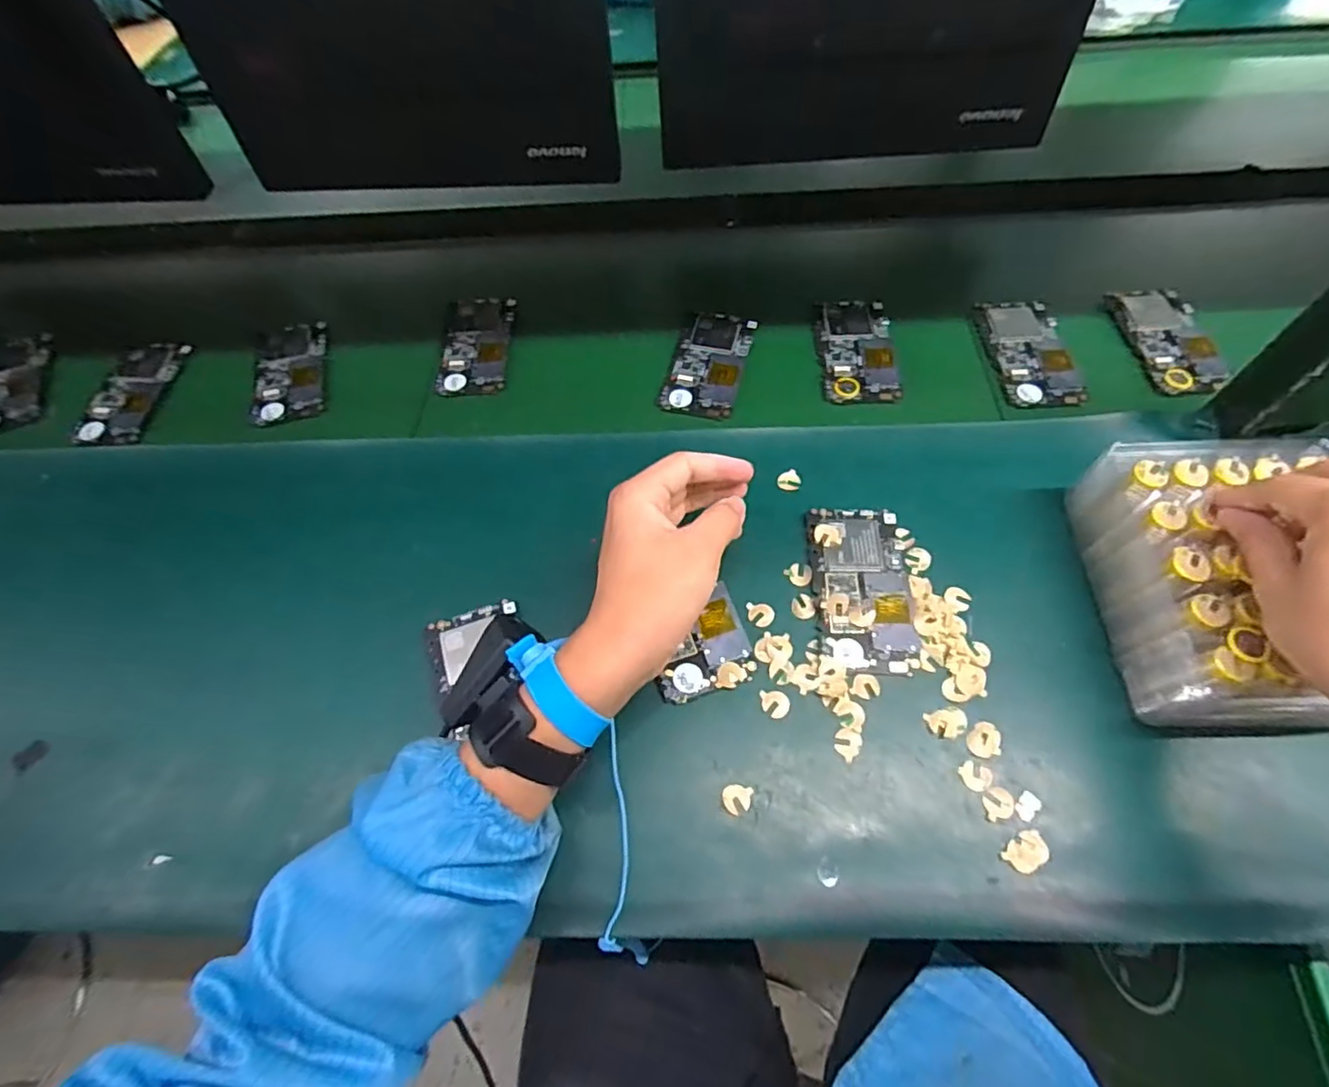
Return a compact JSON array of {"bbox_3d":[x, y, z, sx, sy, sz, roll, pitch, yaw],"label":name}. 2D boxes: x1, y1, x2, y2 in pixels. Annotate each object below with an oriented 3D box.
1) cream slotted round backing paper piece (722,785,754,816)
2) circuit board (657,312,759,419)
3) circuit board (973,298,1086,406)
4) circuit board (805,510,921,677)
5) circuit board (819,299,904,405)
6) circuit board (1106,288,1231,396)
[{"bbox_3d":[0.045,0.158,0.381,0.018,0.004,0.017,5,60,6],"label":"cream slotted round backing paper piece"},{"bbox_3d":[0.041,-0.167,0.556,0.063,0.011,0.119,14,61,11],"label":"circuit board"},{"bbox_3d":[0.322,-0.173,0.548,0.067,0.006,0.125,-1,59,2],"label":"circuit board"},{"bbox_3d":[0.140,0.030,0.438,0.065,0.011,0.123,-2,59,2],"label":"circuit board"},{"bbox_3d":[0.175,-0.178,0.558,0.063,0.005,0.117,0,59,3],"label":"circuit board"},{"bbox_3d":[0.446,-0.181,0.547,0.068,0.010,0.123,0,59,3],"label":"circuit board"}]

